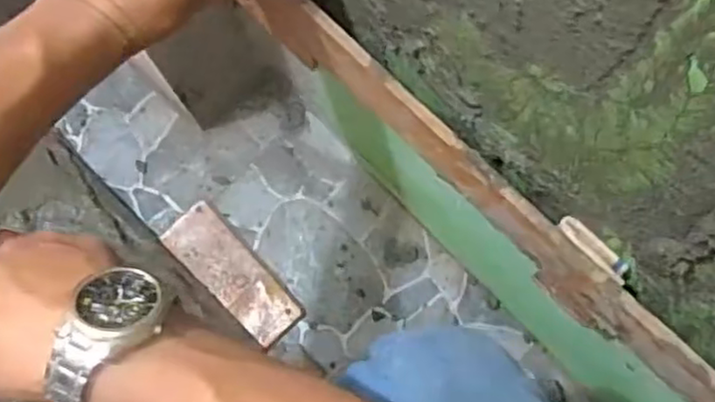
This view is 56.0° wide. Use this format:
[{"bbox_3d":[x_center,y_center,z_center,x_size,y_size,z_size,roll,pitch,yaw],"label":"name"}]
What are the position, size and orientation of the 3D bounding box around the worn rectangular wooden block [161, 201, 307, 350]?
[{"bbox_3d":[-0.149,0.089,0.811,0.068,0.012,0.189,-44,79,-9],"label":"worn rectangular wooden block"}]

